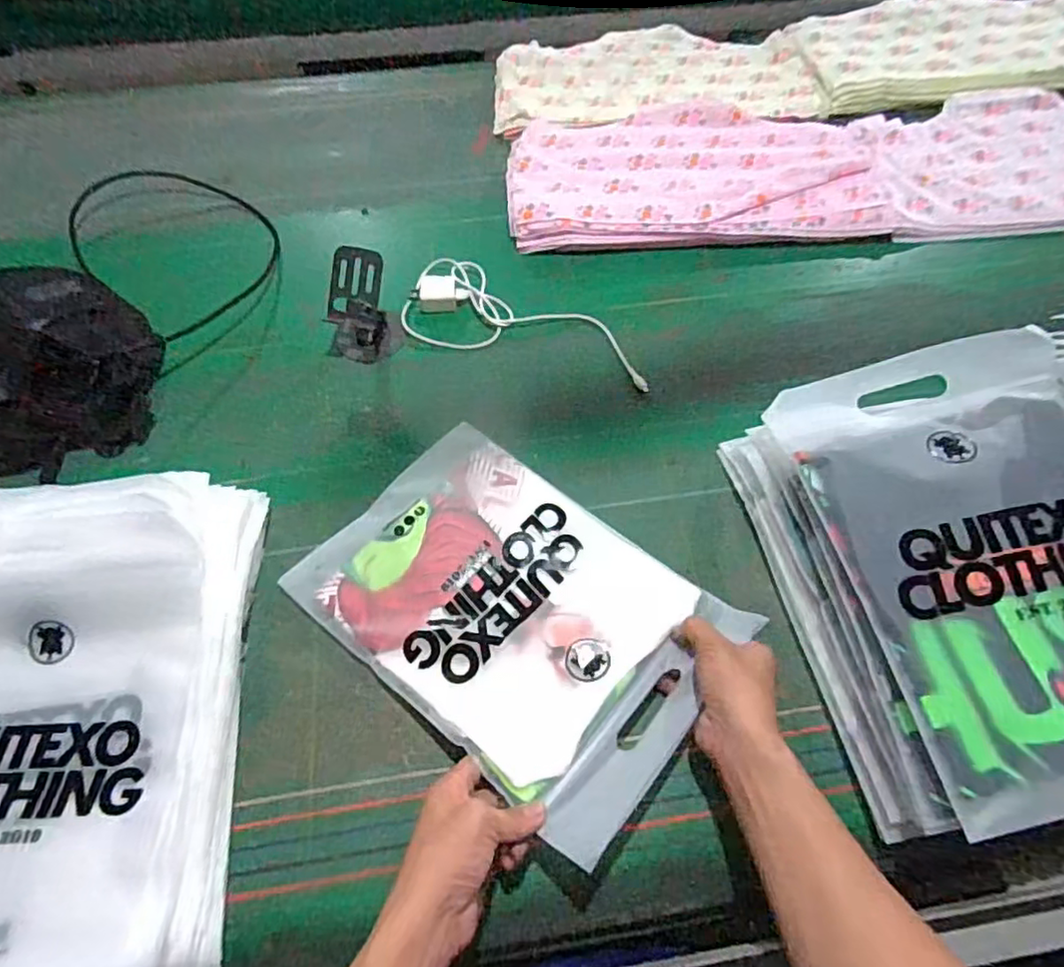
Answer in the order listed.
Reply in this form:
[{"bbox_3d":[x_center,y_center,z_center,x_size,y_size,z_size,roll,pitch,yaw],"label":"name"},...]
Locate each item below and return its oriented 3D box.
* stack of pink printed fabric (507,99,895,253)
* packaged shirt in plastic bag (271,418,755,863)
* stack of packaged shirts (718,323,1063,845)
[{"bbox_3d":[0.217,-0.424,0.860,0.501,0.038,0.275,-6,58,0],"label":"stack of pink printed fabric"},{"bbox_3d":[-0.016,0.098,0.559,0.349,0.039,0.241,36,66,22],"label":"packaged shirt in plastic bag"},{"bbox_3d":[0.353,0.066,0.527,0.252,0.122,0.359,-10,60,-5],"label":"stack of packaged shirts"}]

